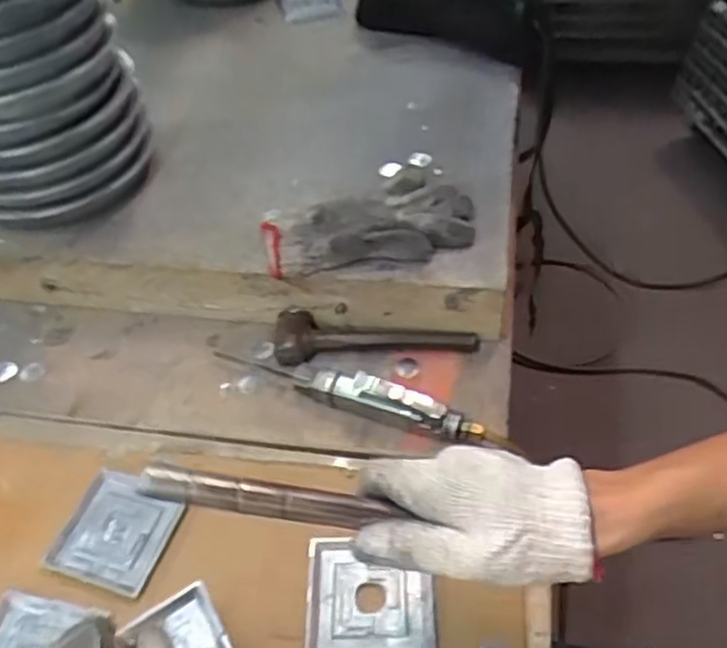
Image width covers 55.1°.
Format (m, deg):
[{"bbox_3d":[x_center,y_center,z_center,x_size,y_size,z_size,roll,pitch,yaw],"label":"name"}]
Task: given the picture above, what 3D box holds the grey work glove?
[{"bbox_3d":[0.003,-0.105,0.677,0.200,0.037,0.134,-14,49,-6],"label":"grey work glove"}]

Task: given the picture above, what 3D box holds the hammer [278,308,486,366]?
[{"bbox_3d":[0.010,0.012,0.659,0.191,0.028,0.042,-1,48,4],"label":"hammer"}]

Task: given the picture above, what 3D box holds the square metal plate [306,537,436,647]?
[{"bbox_3d":[0.005,0.199,0.506,0.090,0.009,0.088,-2,48,3],"label":"square metal plate"}]

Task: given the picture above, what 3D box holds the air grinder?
[{"bbox_3d":[-0.021,0.054,0.616,0.257,0.044,0.026,19,52,20],"label":"air grinder"}]

